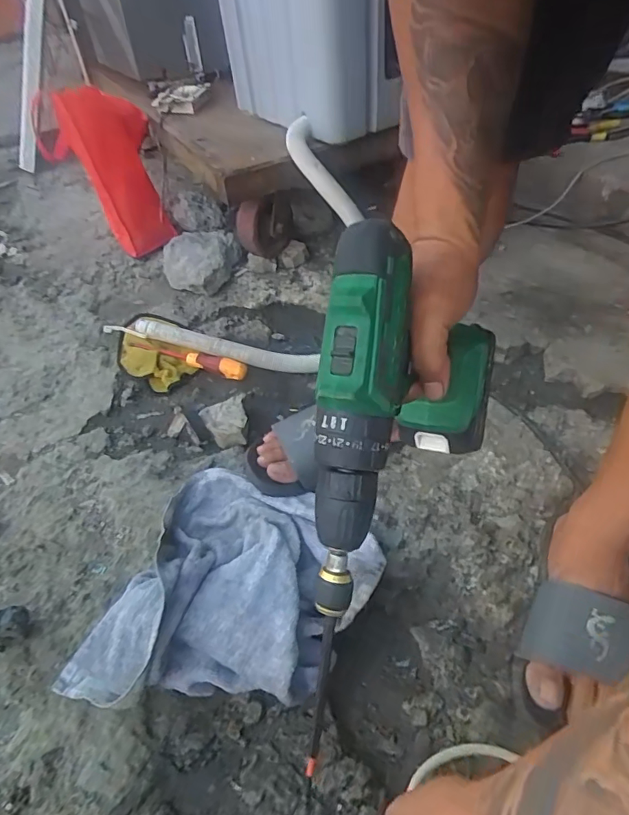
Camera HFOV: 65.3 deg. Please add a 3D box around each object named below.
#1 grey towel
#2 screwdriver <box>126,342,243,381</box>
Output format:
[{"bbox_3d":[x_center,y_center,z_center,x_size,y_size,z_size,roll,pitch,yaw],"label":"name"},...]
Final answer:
[{"bbox_3d":[-0.095,0.198,0.525,0.266,0.090,0.285,17,48,21],"label":"grey towel"},{"bbox_3d":[-0.228,-0.083,0.875,0.221,0.034,0.030,9,45,13],"label":"screwdriver"}]

